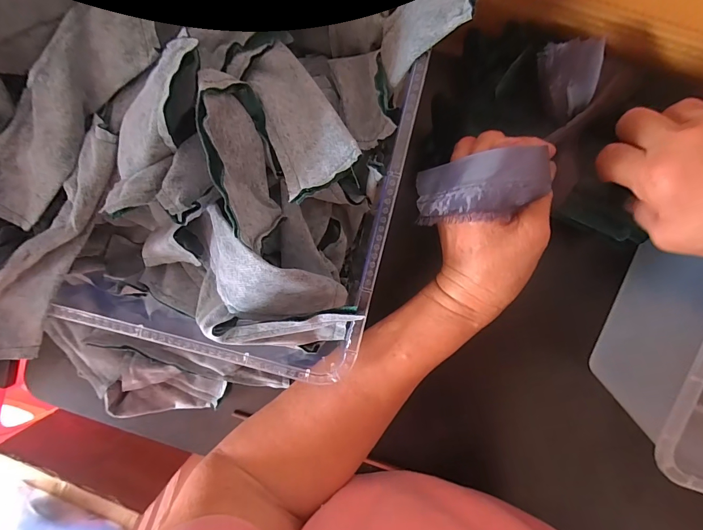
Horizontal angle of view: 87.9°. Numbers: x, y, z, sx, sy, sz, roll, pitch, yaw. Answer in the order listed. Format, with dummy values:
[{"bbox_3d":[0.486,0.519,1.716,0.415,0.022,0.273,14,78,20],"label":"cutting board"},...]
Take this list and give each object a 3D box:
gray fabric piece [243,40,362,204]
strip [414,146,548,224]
[{"bbox_3d":[-0.035,-0.096,0.235,0.048,0.017,0.111,-26,75,6],"label":"gray fabric piece"},{"bbox_3d":[0.083,-0.050,0.239,0.073,0.045,0.039,-5,96,5],"label":"strip"}]

